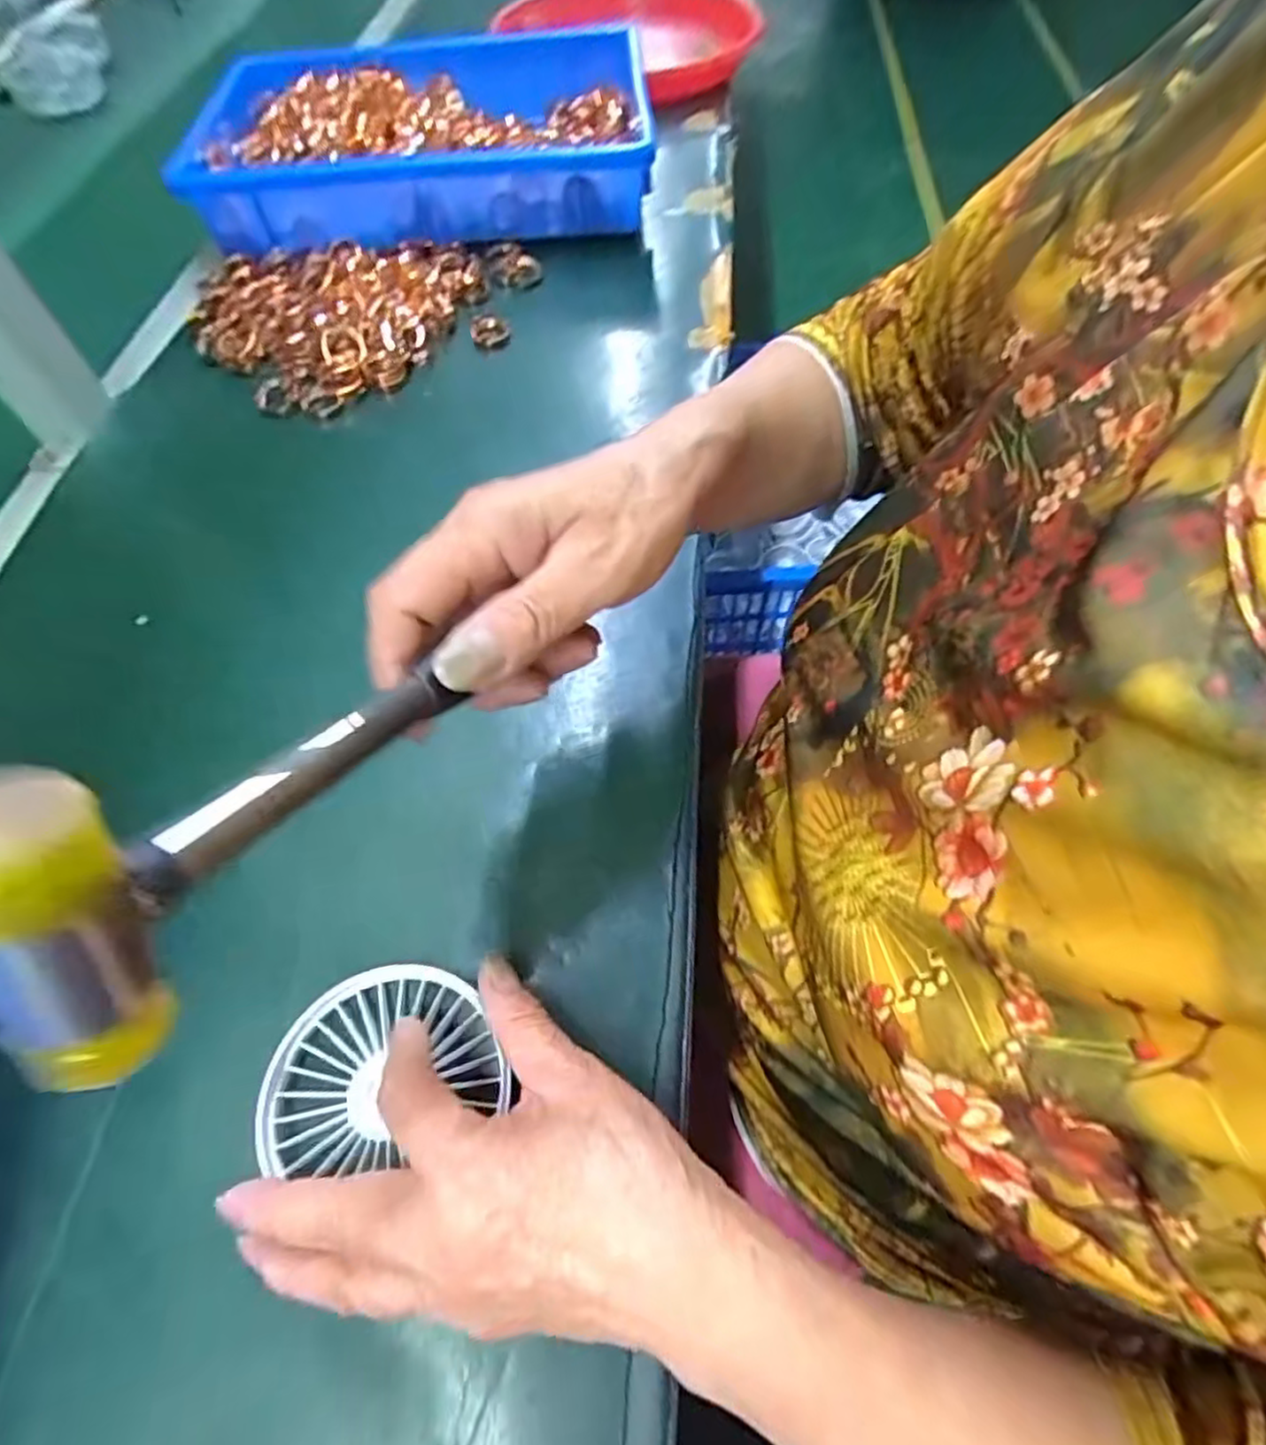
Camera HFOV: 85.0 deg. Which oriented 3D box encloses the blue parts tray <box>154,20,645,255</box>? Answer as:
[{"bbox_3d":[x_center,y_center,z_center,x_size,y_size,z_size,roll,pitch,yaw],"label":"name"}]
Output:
[{"bbox_3d":[-0.177,-0.519,0.614,0.382,0.079,0.297,-7,60,-4],"label":"blue parts tray"}]

